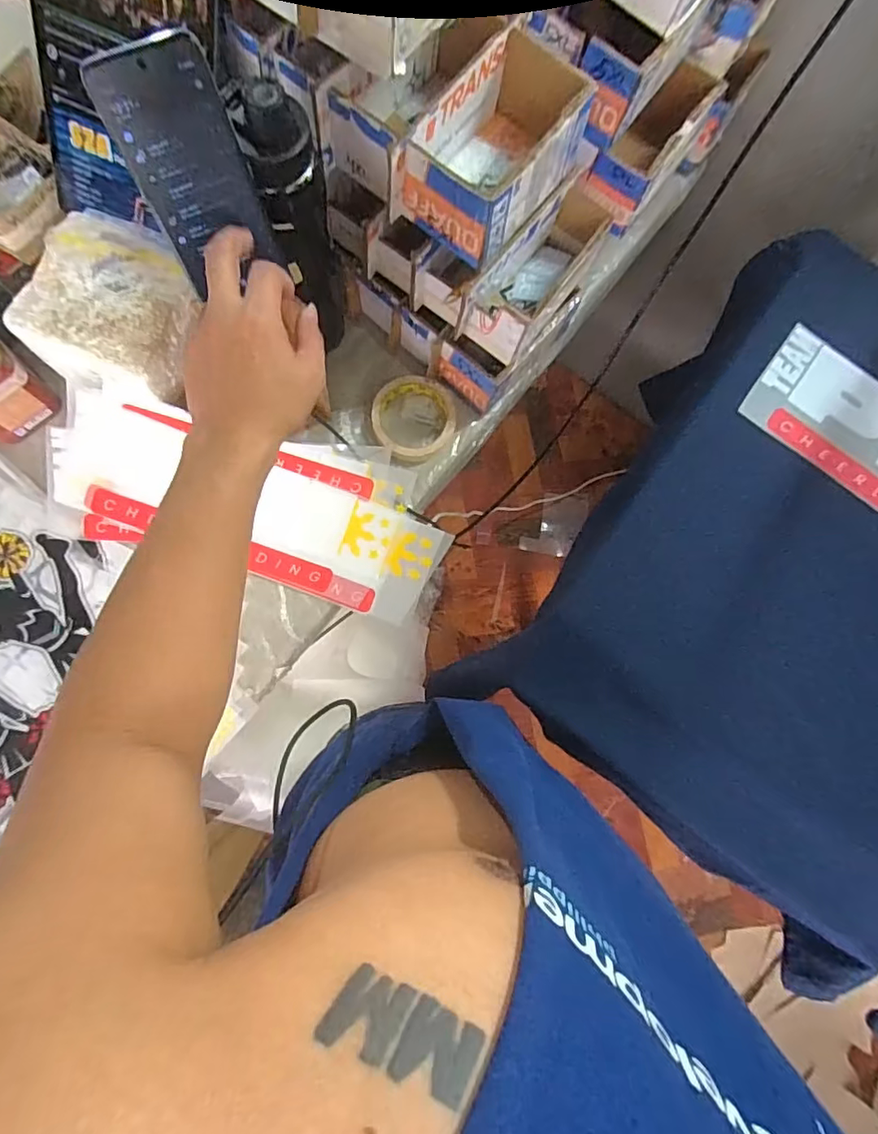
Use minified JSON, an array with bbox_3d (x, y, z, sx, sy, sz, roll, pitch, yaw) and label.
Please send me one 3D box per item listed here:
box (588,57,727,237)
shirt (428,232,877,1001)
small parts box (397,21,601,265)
[{"bbox_3d":[0.219,-0.441,0.572,0.065,0.067,0.144,34,81,2],"label":"box"},{"bbox_3d":[0.371,0.003,0.523,0.445,0.082,0.597,37,82,3],"label":"shirt"},{"bbox_3d":[0.050,-0.356,0.466,0.096,0.072,0.164,36,81,3],"label":"small parts box"}]

